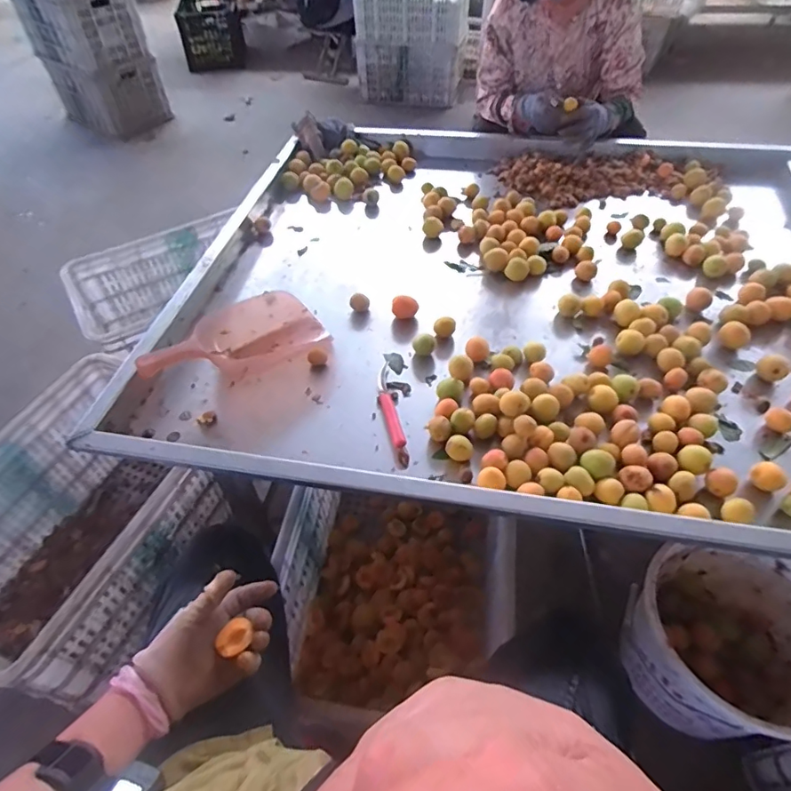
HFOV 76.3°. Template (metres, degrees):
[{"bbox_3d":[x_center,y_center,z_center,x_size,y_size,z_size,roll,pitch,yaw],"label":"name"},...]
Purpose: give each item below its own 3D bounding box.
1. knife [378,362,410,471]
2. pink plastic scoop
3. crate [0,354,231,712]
[{"bbox_3d":[-0.009,0.021,0.755,0.026,0.021,0.196,-10,51,-5],"label":"knife"},{"bbox_3d":[-0.274,-0.107,0.847,0.292,0.080,0.172,-23,53,-16],"label":"pink plastic scoop"},{"bbox_3d":[-0.567,0.241,0.951,0.359,0.283,0.520,17,53,16],"label":"crate"}]

